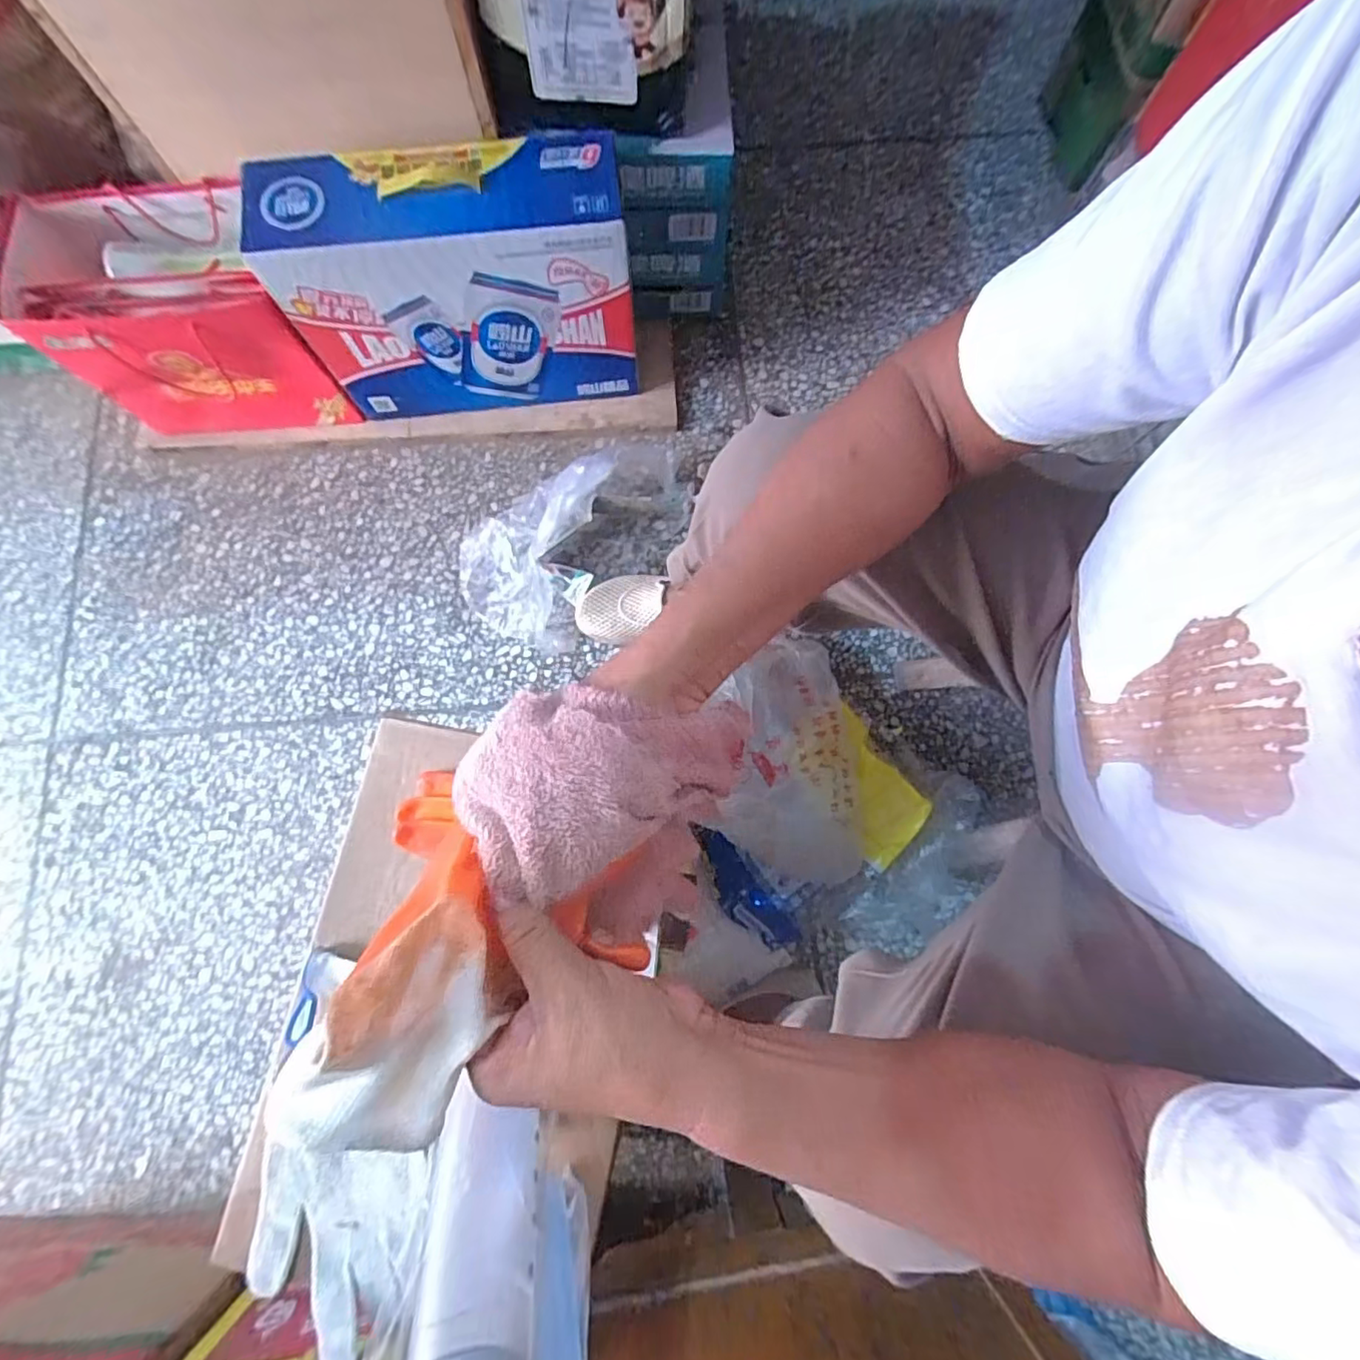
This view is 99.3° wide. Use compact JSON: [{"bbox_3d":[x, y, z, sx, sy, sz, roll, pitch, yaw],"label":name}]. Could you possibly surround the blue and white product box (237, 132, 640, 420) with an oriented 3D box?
[{"bbox_3d":[-0.278,-0.507,0.775,0.417,0.287,0.154,-10,78,-3],"label":"blue and white product box"}]

